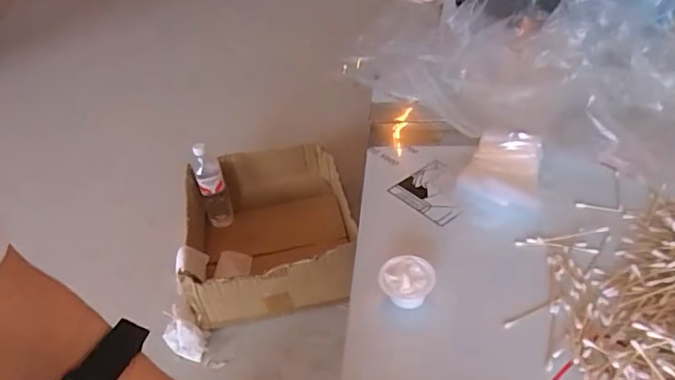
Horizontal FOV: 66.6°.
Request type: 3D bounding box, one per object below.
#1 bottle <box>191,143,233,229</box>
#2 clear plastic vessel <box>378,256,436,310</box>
[{"bbox_3d":[-0.307,-0.006,1.259,0.068,0.208,0.070,-19,41,-13],"label":"bottle"},{"bbox_3d":[0.070,0.098,0.515,0.052,0.039,0.053,1,41,11],"label":"clear plastic vessel"}]

